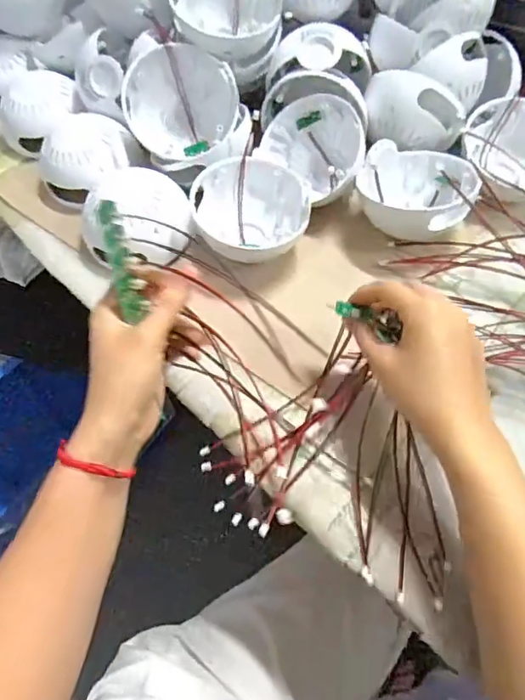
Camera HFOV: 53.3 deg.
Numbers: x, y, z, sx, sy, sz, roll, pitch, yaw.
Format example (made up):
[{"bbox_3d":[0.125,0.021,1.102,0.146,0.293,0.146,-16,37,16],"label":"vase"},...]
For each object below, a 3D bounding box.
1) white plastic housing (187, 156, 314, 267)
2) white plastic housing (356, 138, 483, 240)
[{"bbox_3d":[-0.014,-0.139,0.536,0.108,0.062,0.112,-1,57,1],"label":"white plastic housing"},{"bbox_3d":[0.156,-0.161,0.546,0.115,0.060,0.097,7,57,6],"label":"white plastic housing"}]

